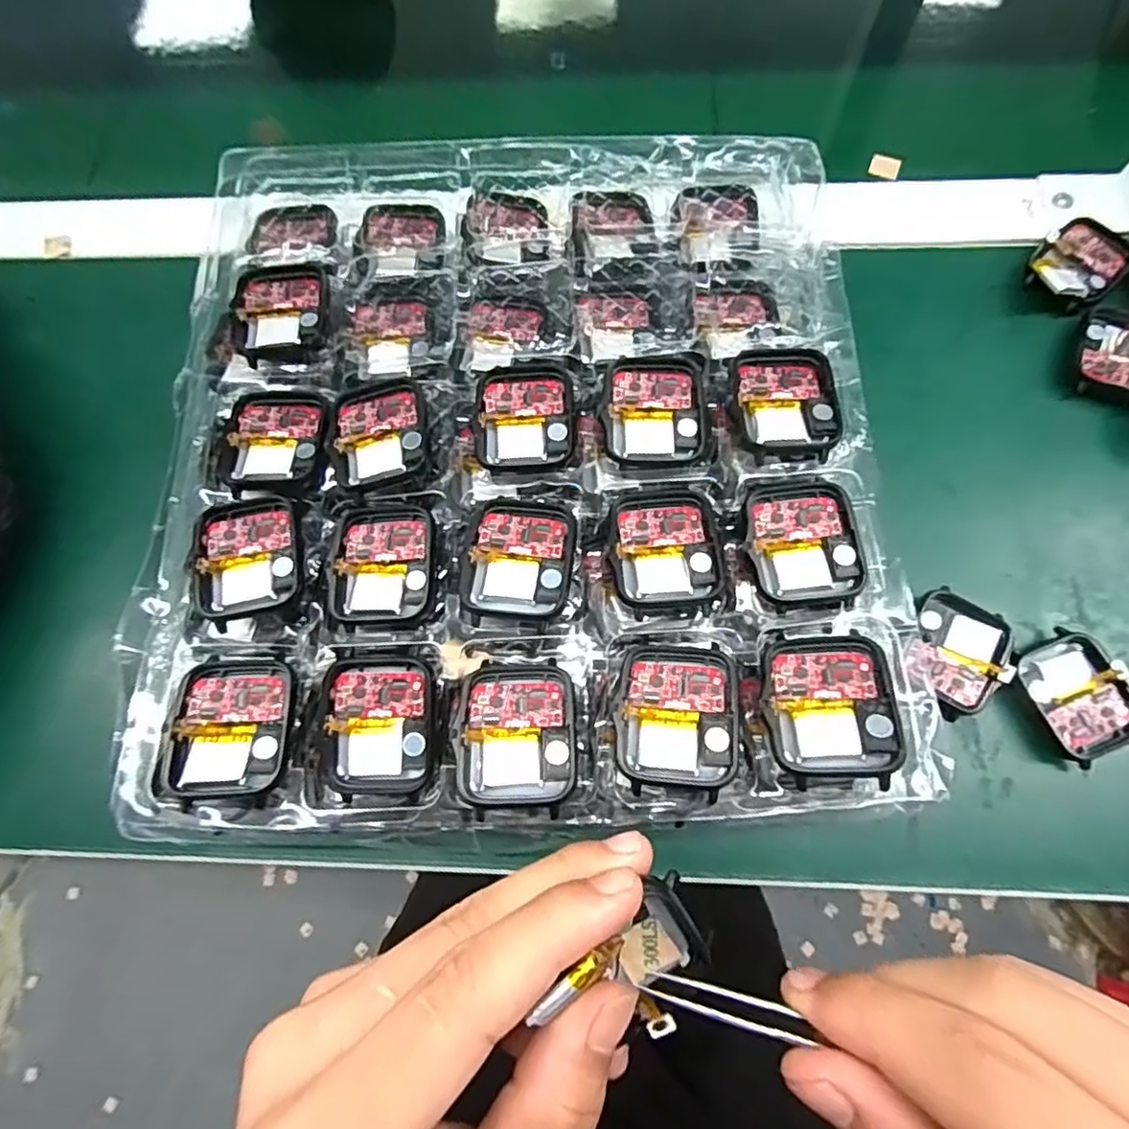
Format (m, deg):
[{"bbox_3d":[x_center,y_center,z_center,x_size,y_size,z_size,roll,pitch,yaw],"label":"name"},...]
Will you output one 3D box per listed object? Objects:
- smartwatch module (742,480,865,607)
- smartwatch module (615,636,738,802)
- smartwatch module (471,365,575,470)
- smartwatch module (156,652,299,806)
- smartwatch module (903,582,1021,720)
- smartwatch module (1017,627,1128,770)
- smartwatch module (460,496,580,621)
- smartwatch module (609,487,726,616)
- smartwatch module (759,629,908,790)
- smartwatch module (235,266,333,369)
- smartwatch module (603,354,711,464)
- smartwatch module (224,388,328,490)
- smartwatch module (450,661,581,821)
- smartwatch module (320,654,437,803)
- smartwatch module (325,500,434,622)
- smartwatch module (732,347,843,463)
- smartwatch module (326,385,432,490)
[{"bbox_3d":[0.083,-0.009,0.213,0.037,0.006,0.044,2,72,3],"label":"smartwatch module"},{"bbox_3d":[0.036,0.047,0.193,0.036,0.008,0.045,6,72,4],"label":"smartwatch module"},{"bbox_3d":[-0.015,-0.057,0.236,0.037,0.007,0.043,0,72,2],"label":"smartwatch module"},{"bbox_3d":[-0.109,0.051,0.198,0.038,0.009,0.046,-1,72,2],"label":"smartwatch module"},{"bbox_3d":[0.158,0.036,0.244,0.036,0.011,0.047,25,74,10],"label":"smartwatch module"},{"bbox_3d":[0.200,0.051,0.236,0.035,0.012,0.045,-24,72,-6],"label":"smartwatch module"},{"bbox_3d":[-0.015,-0.003,0.213,0.037,0.008,0.042,8,72,5],"label":"smartwatch module"},{"bbox_3d":[0.035,-0.008,0.215,0.037,0.004,0.045,-8,71,0],"label":"smartwatch module"},{"bbox_3d":[0.082,0.042,0.189,0.035,0.013,0.046,-1,72,2],"label":"smartwatch module"},{"bbox_3d":[-0.116,-0.105,0.254,0.036,0.010,0.047,-8,71,0],"label":"smartwatch module"},{"bbox_3d":[0.035,-0.059,0.232,0.038,0.010,0.042,1,72,3],"label":"smartwatch module"},{"bbox_3d":[-0.111,-0.050,0.237,0.040,0.008,0.047,5,72,4],"label":"smartwatch module"},{"bbox_3d":[-0.015,0.053,0.193,0.038,0.005,0.045,-3,72,1],"label":"smartwatch module"},{"bbox_3d":[-0.061,0.054,0.202,0.037,0.013,0.044,1,72,3],"label":"smartwatch module"},{"bbox_3d":[-0.065,-0.001,0.220,0.036,0.006,0.044,1,72,3],"label":"smartwatch module"},{"bbox_3d":[0.081,-0.060,0.224,0.036,0.005,0.045,0,72,2],"label":"smartwatch module"},{"bbox_3d":[-0.070,-0.049,0.231,0.038,0.011,0.043,-5,71,1],"label":"smartwatch module"}]

